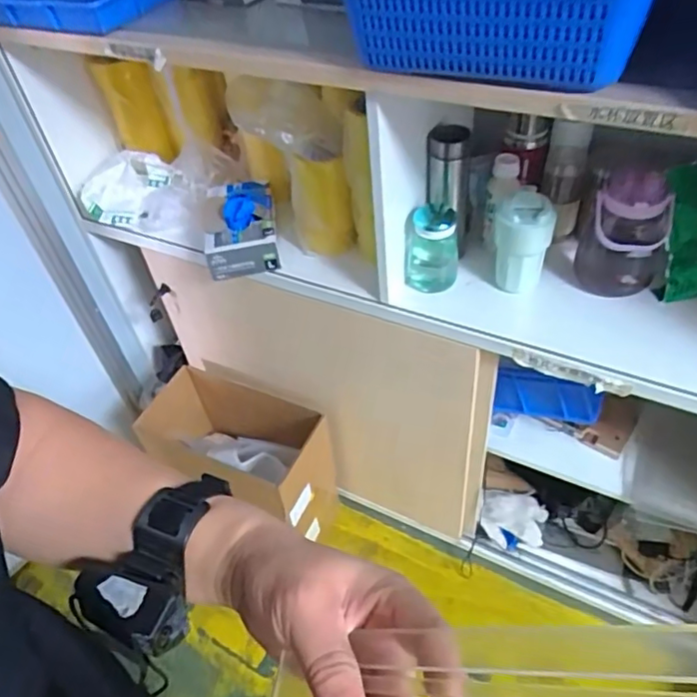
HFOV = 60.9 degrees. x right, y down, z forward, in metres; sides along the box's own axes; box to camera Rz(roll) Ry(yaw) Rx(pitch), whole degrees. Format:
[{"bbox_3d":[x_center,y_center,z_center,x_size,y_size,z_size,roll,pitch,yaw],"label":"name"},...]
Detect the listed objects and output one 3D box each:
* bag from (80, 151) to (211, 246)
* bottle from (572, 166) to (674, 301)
[{"bbox_3d":[-0.389,-0.314,1.177,0.291,0.059,0.177,15,76,16],"label":"bag"},{"bbox_3d":[0.426,-0.179,0.912,0.127,0.181,0.122,11,48,17],"label":"bottle"}]

